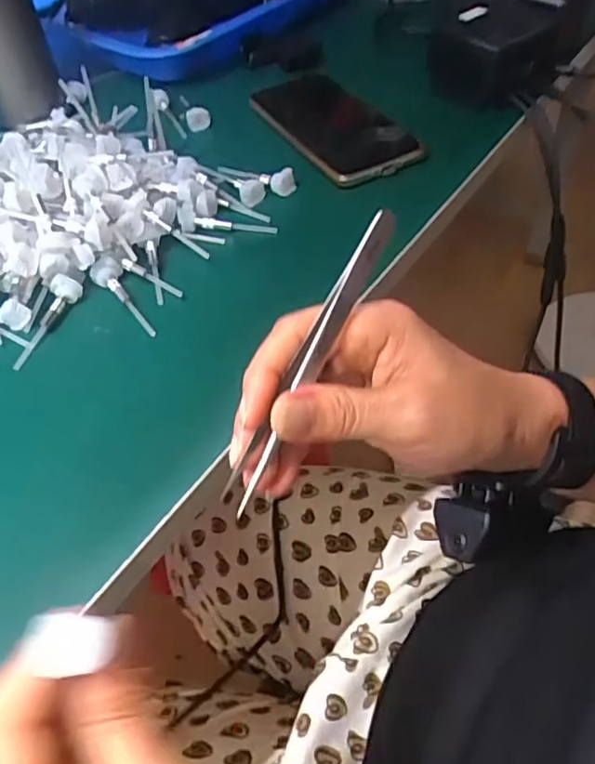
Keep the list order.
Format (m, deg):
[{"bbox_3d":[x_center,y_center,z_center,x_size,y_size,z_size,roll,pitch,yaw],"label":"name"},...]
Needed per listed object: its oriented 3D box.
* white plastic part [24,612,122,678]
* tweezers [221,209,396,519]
[{"bbox_3d":[-0.070,0.081,0.194,0.027,0.008,0.017,9,47,-17],"label":"white plastic part"},{"bbox_3d":[0.005,-0.010,0.251,0.008,0.015,0.130,32,93,19],"label":"tweezers"}]

